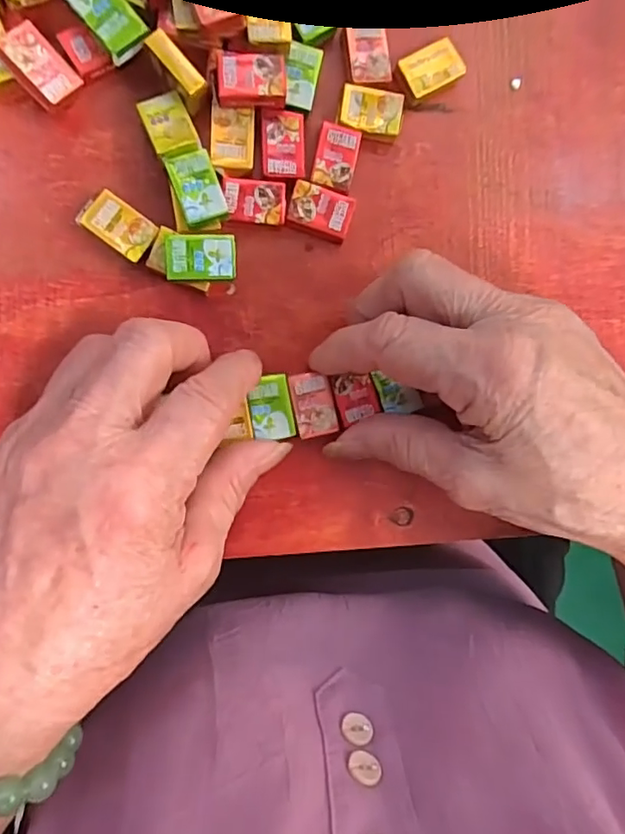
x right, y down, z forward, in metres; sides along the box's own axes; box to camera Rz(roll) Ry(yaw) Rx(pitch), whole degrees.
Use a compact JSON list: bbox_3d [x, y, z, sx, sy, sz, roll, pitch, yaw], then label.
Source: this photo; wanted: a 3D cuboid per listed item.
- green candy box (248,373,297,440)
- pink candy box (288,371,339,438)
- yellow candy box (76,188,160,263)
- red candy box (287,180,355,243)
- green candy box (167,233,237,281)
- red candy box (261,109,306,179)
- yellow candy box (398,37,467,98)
[{"bbox_3d":[-0.016,-0.004,0.218,0.017,0.004,0.025,-8,92,-8],"label":"green candy box"},{"bbox_3d":[0.001,-0.005,0.220,0.015,0.004,0.025,-11,92,-8],"label":"pink candy box"},{"bbox_3d":[-0.073,-0.072,0.213,0.027,0.008,0.016,36,86,-7],"label":"yellow candy box"},{"bbox_3d":[0.003,-0.081,0.225,0.025,0.008,0.018,14,89,-8],"label":"red candy box"},{"bbox_3d":[-0.041,-0.059,0.207,0.025,0.004,0.016,-3,96,-10],"label":"green candy box"},{"bbox_3d":[-0.011,-0.106,0.217,0.017,0.004,0.025,-2,91,-8],"label":"red candy box"},{"bbox_3d":[0.048,-0.142,0.231,0.025,0.008,0.016,-30,95,-7],"label":"yellow candy box"}]

